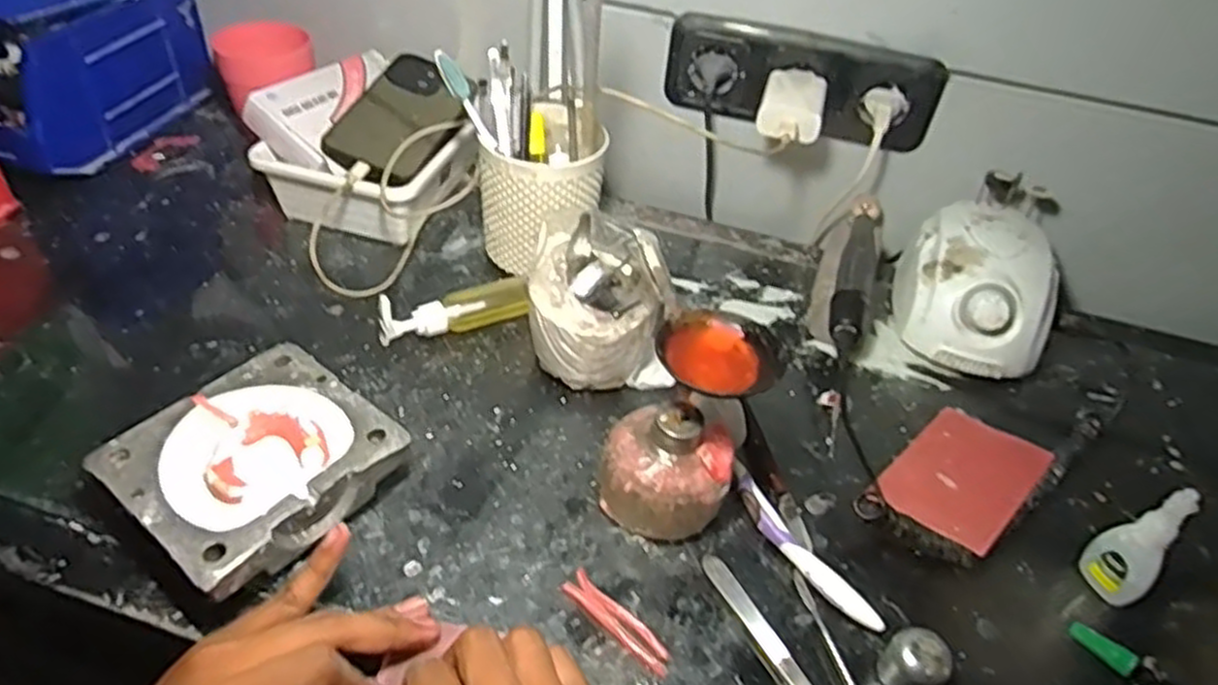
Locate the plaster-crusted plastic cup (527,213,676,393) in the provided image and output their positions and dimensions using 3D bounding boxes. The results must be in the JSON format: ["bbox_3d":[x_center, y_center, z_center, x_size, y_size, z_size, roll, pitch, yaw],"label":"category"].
[{"bbox_3d":[-0.008,-0.023,0.535,0.097,0.098,0.082,8,43,1],"label":"plaster-crusted plastic cup"}]

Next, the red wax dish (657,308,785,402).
[{"bbox_3d":[0.064,0.007,0.433,0.066,0.010,0.068,4,43,-4],"label":"red wax dish"}]

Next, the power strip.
[{"bbox_3d":[0.160,-0.216,0.644,0.224,0.073,0.026,15,44,8],"label":"power strip"}]

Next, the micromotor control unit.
[{"bbox_3d":[0.304,-0.058,0.627,0.120,0.091,0.173,26,46,19],"label":"micromotor control unit"}]

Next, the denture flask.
[{"bbox_3d":[-0.201,0.073,0.444,0.116,0.045,0.130,31,48,23],"label":"denture flask"}]

